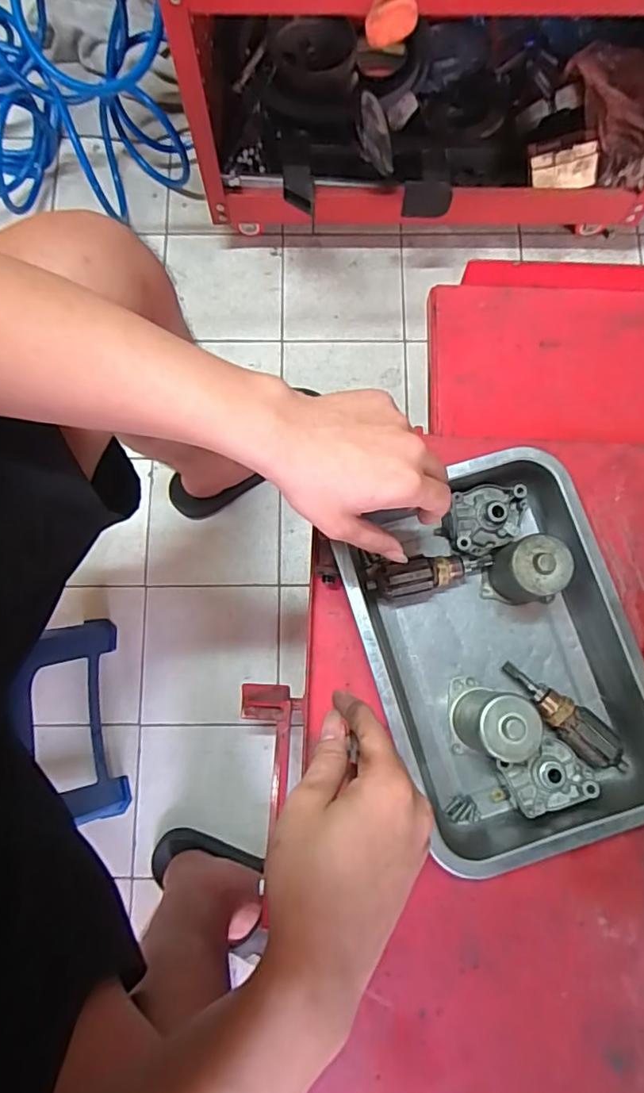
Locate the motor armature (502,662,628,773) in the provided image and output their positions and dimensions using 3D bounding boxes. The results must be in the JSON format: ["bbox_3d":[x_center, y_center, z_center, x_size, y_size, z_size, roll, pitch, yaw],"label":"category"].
[{"bbox_3d":[0.200,0.141,0.465,0.115,0.032,0.033,41,82,6],"label":"motor armature"}]

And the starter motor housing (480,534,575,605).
[{"bbox_3d":[0.175,0.021,0.466,0.062,0.073,0.048,0,80,-1],"label":"starter motor housing"}]

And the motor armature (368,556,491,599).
[{"bbox_3d":[0.095,0.023,0.478,0.107,0.026,0.029,-10,80,-12],"label":"motor armature"}]

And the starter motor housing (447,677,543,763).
[{"bbox_3d":[0.134,0.138,0.440,0.051,0.071,0.060,1,80,0],"label":"starter motor housing"}]

